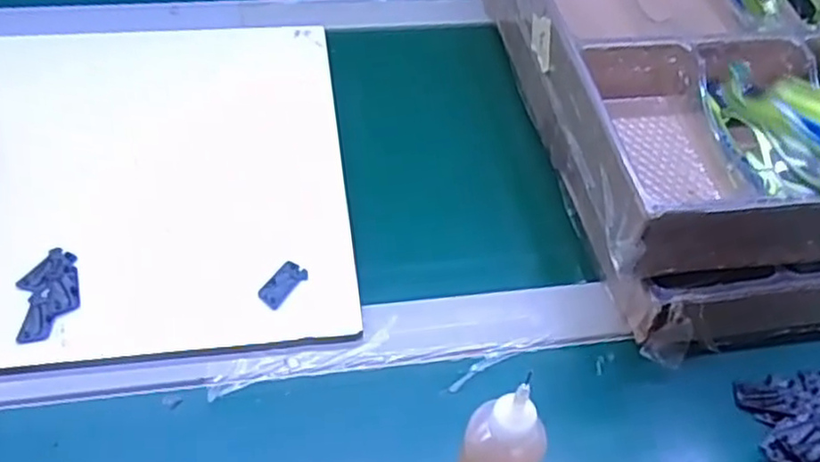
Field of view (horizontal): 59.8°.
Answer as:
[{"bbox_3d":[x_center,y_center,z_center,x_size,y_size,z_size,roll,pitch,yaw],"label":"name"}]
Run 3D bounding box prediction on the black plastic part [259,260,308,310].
[{"bbox_3d":[-0.081,0.034,0.451,0.018,0.004,0.033,31,54,21],"label":"black plastic part"}]

